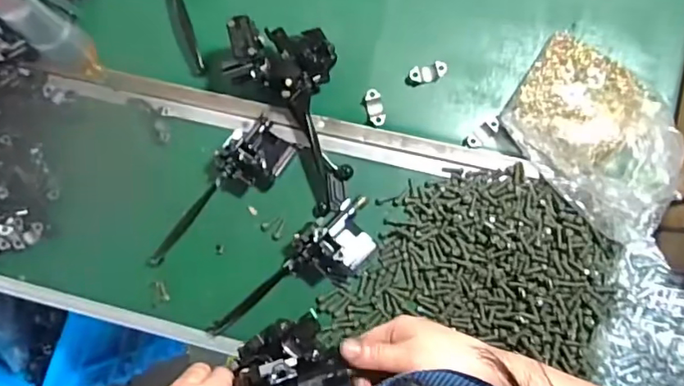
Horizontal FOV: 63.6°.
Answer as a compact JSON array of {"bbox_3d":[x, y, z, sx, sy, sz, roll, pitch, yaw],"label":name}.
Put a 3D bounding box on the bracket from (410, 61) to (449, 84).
[{"bbox_3d":[0.105,-0.146,0.669,0.045,0.016,0.021,-9,82,4],"label":"bracket"}]

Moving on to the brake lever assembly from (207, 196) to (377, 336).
[{"bbox_3d":[-0.055,0.099,0.640,0.231,0.055,0.072,-39,81,-1],"label":"brake lever assembly"}]

